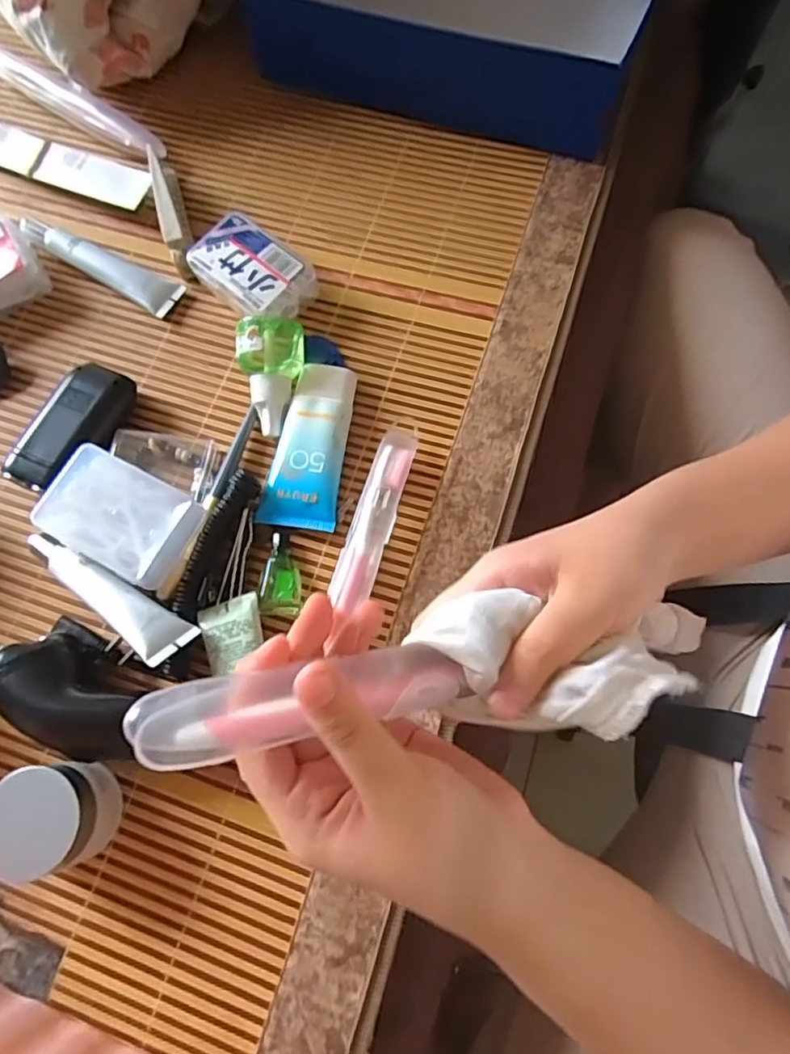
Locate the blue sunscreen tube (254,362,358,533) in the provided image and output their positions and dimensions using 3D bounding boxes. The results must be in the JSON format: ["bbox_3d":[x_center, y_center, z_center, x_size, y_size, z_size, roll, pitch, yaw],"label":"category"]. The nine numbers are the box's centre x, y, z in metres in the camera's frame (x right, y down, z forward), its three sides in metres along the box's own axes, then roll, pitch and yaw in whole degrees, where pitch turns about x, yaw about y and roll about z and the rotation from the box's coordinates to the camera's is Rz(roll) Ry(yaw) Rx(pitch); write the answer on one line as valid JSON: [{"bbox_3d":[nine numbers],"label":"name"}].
[{"bbox_3d":[-0.055,-0.055,0.392,0.047,0.020,0.114,7,73,6],"label":"blue sunscreen tube"}]

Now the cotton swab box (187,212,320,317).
[{"bbox_3d":[-0.106,-0.188,0.434,0.080,0.033,0.056,39,78,14],"label":"cotton swab box"}]

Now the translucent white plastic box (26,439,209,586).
[{"bbox_3d":[-0.169,-0.007,0.358,0.083,0.018,0.060,26,76,11],"label":"translucent white plastic box"}]

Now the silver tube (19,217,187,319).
[{"bbox_3d":[-0.225,-0.206,0.451,0.134,0.018,0.030,29,76,12],"label":"silver tube"}]

